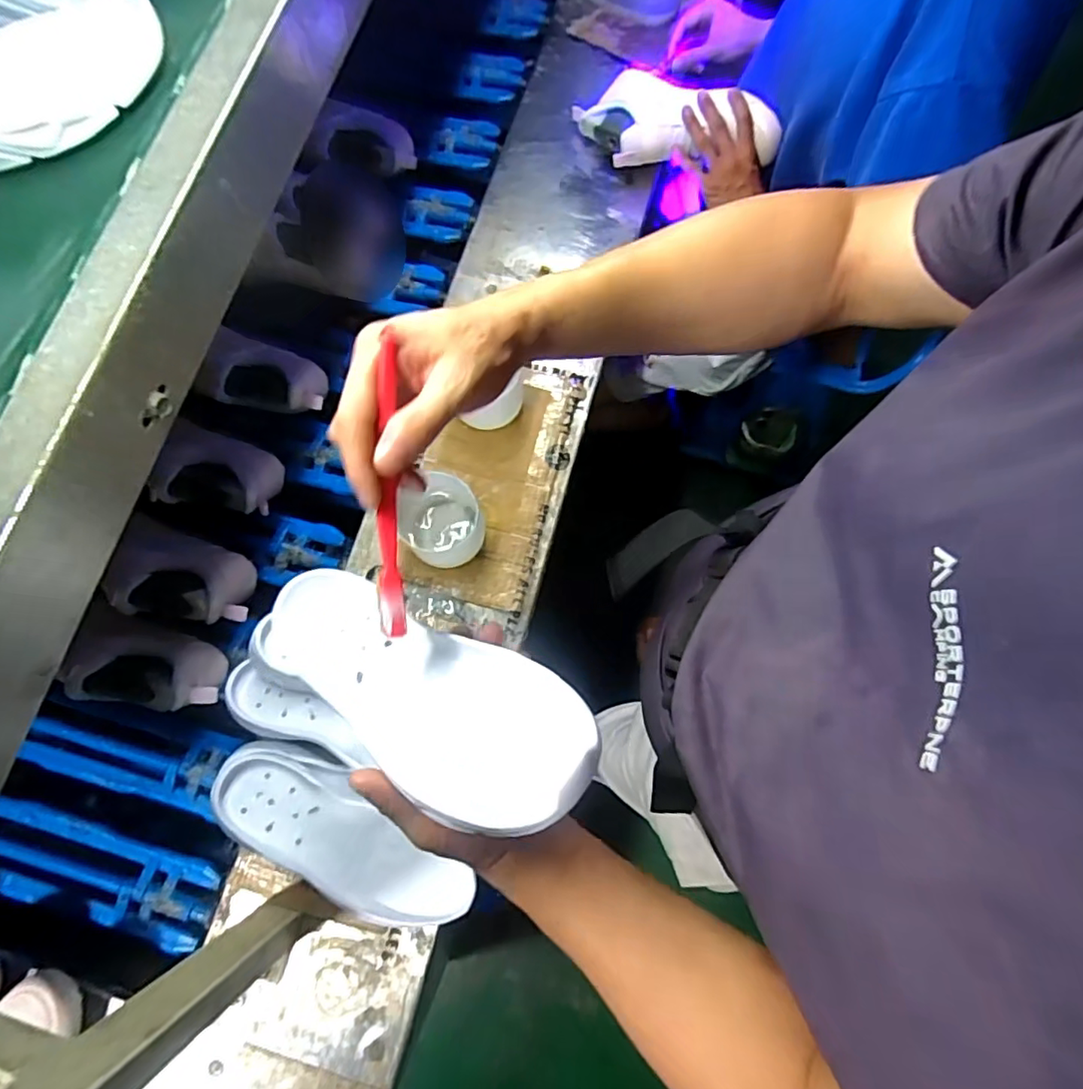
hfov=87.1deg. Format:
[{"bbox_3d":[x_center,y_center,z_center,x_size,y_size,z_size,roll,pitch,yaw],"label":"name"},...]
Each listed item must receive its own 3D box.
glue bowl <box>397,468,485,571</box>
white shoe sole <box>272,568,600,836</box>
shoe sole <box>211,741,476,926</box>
[{"bbox_3d":[-0.120,-0.030,0.677,0.094,0.050,0.103,0,76,0],"label":"glue bowl"},{"bbox_3d":[-0.083,0.088,0.362,0.272,0.039,0.092,19,75,34],"label":"white shoe sole"},{"bbox_3d":[-0.199,0.285,0.578,0.272,0.042,0.113,24,46,-1],"label":"shoe sole"}]

